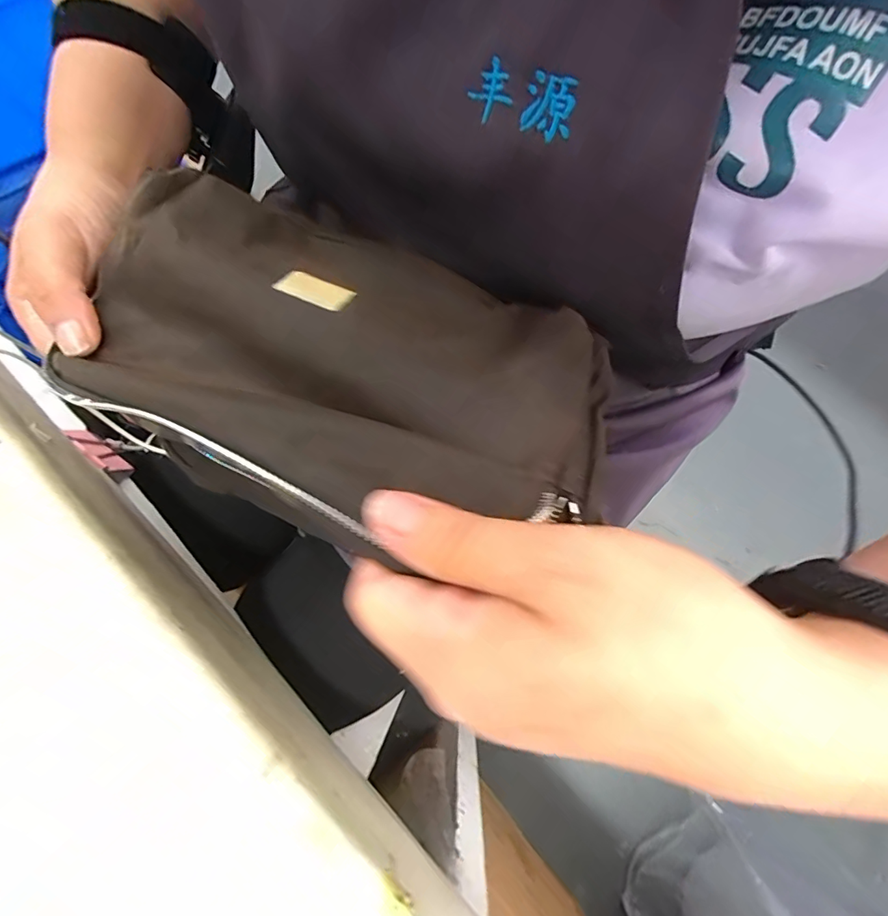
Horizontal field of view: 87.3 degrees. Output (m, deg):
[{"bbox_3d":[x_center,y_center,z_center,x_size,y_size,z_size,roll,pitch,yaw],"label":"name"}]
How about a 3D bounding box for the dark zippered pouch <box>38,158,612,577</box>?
[{"bbox_3d":[-0.048,-0.040,0.186,0.230,0.047,0.120,28,78,8],"label":"dark zippered pouch"}]

